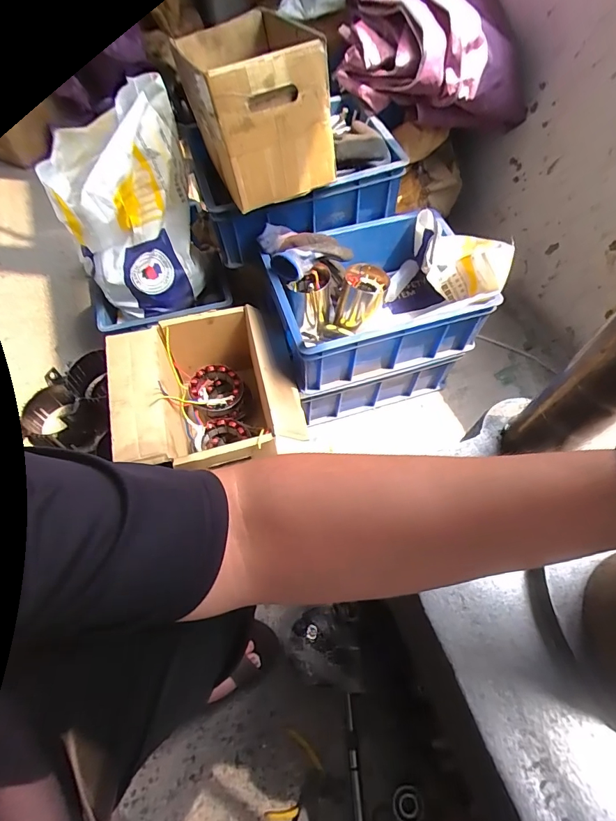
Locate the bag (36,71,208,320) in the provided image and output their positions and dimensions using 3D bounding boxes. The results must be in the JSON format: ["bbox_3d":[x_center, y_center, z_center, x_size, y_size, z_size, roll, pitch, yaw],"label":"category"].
[{"bbox_3d":[-0.330,-0.364,0.816,0.241,0.335,0.177,-20,63,-12],"label":"bag"}]

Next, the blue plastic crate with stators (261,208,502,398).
[{"bbox_3d":[0.122,-0.234,0.857,0.378,0.167,0.286,-16,62,-10],"label":"blue plastic crate with stators"}]

